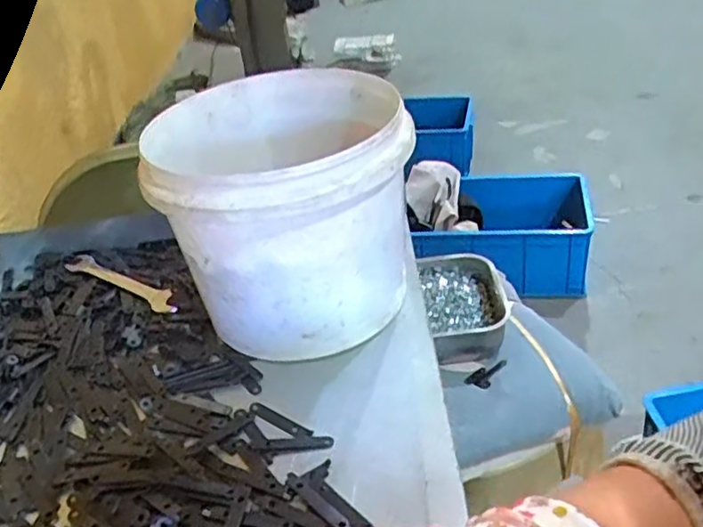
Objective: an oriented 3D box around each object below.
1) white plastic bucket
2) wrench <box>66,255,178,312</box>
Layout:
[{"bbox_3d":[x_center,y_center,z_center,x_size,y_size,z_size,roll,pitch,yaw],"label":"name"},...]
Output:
[{"bbox_3d":[-0.046,-0.036,0.498,0.176,0.155,0.188,-5,34,2],"label":"white plastic bucket"},{"bbox_3d":[-0.200,0.016,0.573,0.145,0.004,0.022,19,42,32],"label":"wrench"}]

